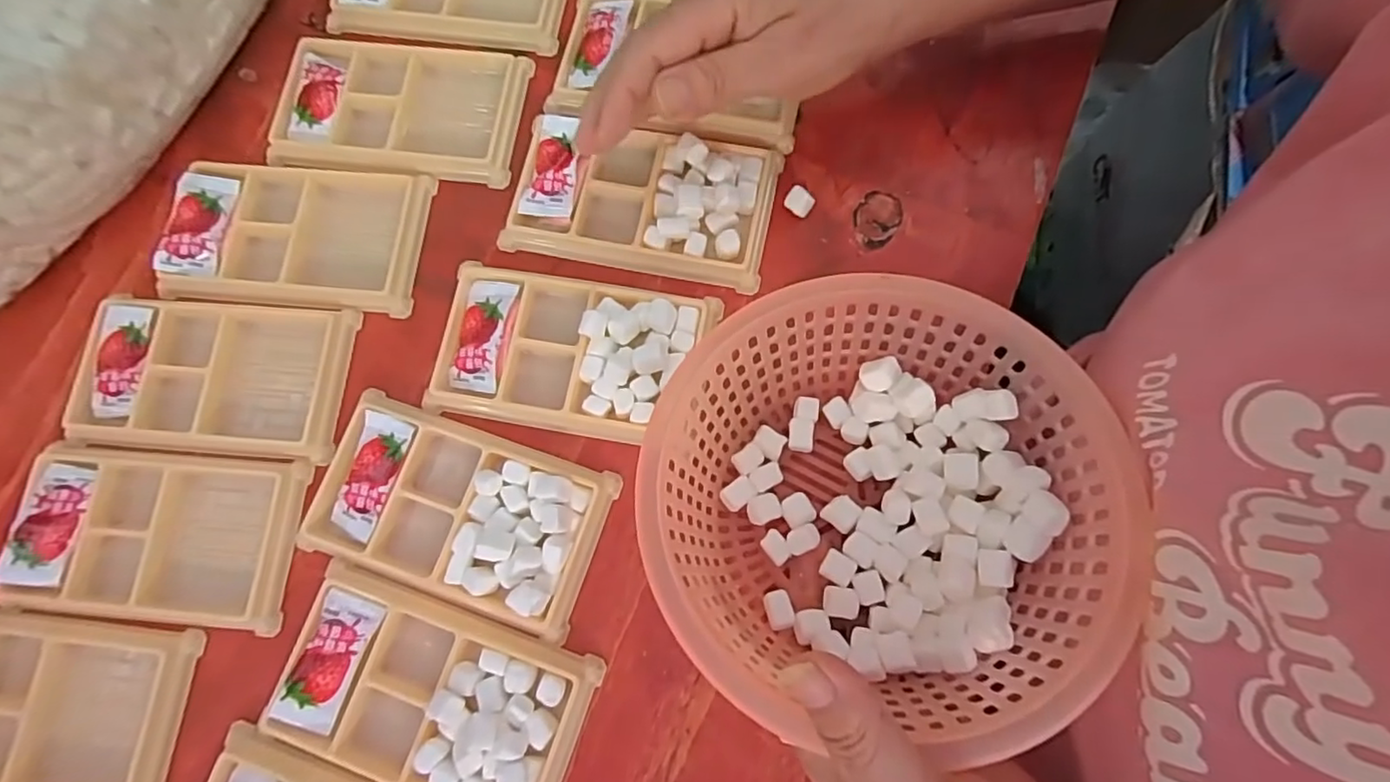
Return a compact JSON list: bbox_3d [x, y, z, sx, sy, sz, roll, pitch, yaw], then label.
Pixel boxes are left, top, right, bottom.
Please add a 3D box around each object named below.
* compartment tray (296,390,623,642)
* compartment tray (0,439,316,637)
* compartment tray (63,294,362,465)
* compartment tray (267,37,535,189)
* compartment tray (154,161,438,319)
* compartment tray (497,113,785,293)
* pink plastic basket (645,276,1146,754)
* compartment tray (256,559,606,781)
[{"bbox_3d":[-0.111,0.055,0.284,0.131,0.016,0.076,19,79,5],"label":"compartment tray"},{"bbox_3d":[-0.257,0.068,0.295,0.127,0.015,0.078,4,78,4],"label":"compartment tray"},{"bbox_3d":[-0.243,-0.009,0.313,0.127,0.016,0.078,4,78,4],"label":"compartment tray"},{"bbox_3d":[-0.165,-0.158,0.347,0.131,0.013,0.078,6,78,4],"label":"compartment tray"},{"bbox_3d":[-0.211,-0.084,0.327,0.130,0.014,0.076,4,78,4],"label":"compartment tray"},{"bbox_3d":[-0.028,-0.103,0.318,0.133,0.017,0.075,11,78,5],"label":"compartment tray"},{"bbox_3d":[0.066,0.037,0.247,0.167,0.082,0.157,0,78,1],"label":"pink plastic basket"},{"bbox_3d":[-0.116,0.135,0.268,0.130,0.015,0.075,19,79,7],"label":"compartment tray"}]

